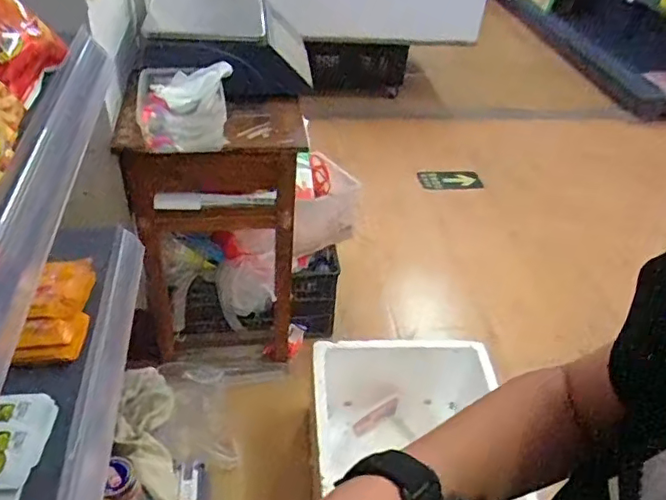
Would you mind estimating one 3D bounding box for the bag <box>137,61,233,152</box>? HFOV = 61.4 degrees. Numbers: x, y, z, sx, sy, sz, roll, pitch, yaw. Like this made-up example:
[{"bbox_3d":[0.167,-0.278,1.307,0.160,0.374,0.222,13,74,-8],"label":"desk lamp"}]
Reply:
[{"bbox_3d":[-0.306,-0.316,1.175,0.172,0.098,0.258,-4,42,-10],"label":"bag"}]

